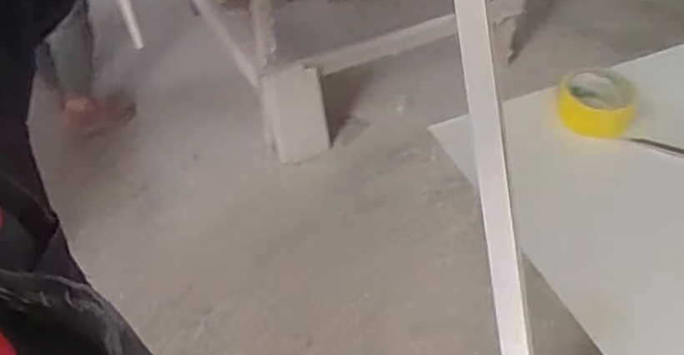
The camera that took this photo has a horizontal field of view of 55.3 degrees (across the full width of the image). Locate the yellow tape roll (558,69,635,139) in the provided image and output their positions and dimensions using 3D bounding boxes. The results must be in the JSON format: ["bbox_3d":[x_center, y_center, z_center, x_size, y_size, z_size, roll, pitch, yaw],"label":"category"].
[{"bbox_3d":[0.331,-0.102,0.846,0.093,0.047,0.101,-2,45,2],"label":"yellow tape roll"}]

